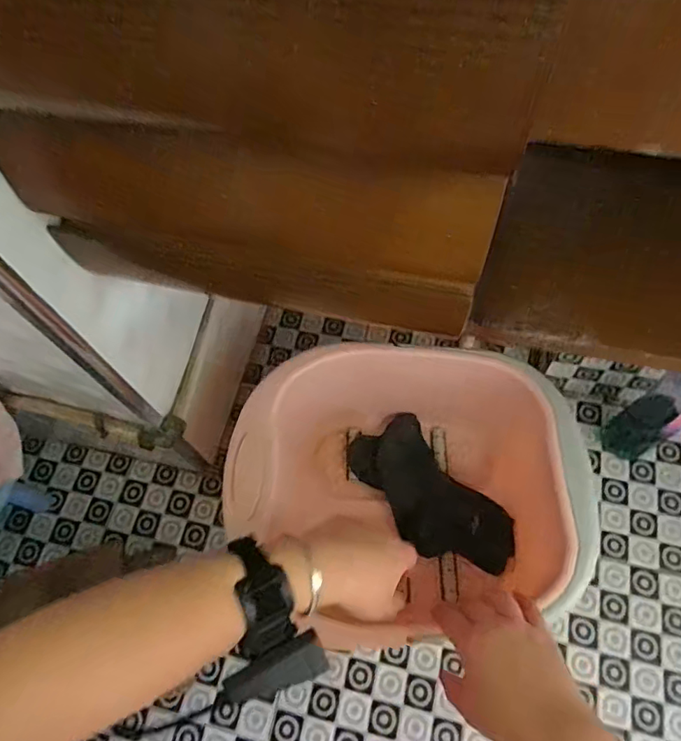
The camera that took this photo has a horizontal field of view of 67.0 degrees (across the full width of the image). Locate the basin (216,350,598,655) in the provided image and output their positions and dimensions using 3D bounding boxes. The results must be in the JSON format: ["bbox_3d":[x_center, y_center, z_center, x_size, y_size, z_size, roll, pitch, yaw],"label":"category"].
[{"bbox_3d":[0.074,0.139,0.639,0.373,0.210,0.340,-1,63,3],"label":"basin"}]

